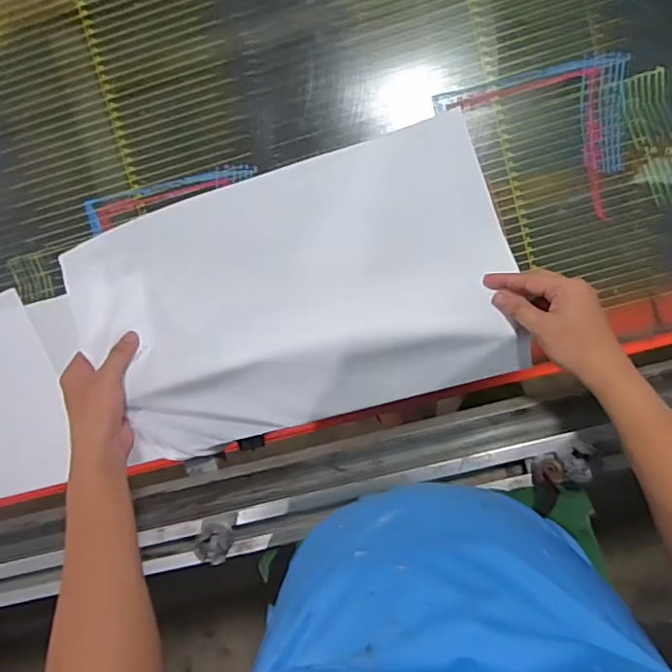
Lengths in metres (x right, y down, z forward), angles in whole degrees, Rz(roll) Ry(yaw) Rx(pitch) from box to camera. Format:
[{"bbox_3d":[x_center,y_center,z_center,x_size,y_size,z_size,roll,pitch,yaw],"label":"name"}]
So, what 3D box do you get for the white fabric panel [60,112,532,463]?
[{"bbox_3d":[-0.044,-0.039,0.594,0.452,0.069,0.273,-17,96,7],"label":"white fabric panel"}]

